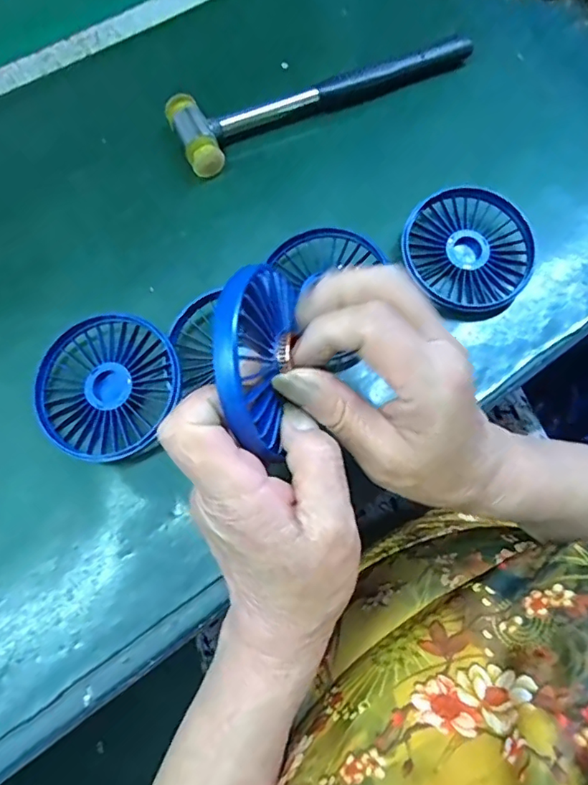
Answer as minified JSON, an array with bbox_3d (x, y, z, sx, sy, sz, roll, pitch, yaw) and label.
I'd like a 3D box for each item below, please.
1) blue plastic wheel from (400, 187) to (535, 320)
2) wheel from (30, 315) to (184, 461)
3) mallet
[{"bbox_3d":[0.118,-0.095,0.356,0.078,0.019,0.084,0,72,-1],"label":"blue plastic wheel"},{"bbox_3d":[-0.113,-0.004,0.320,0.083,0.023,0.082,0,72,-1],"label":"wheel"},{"bbox_3d":[0.020,-0.230,0.404,0.232,0.025,0.059,-27,75,-10],"label":"mallet"}]

